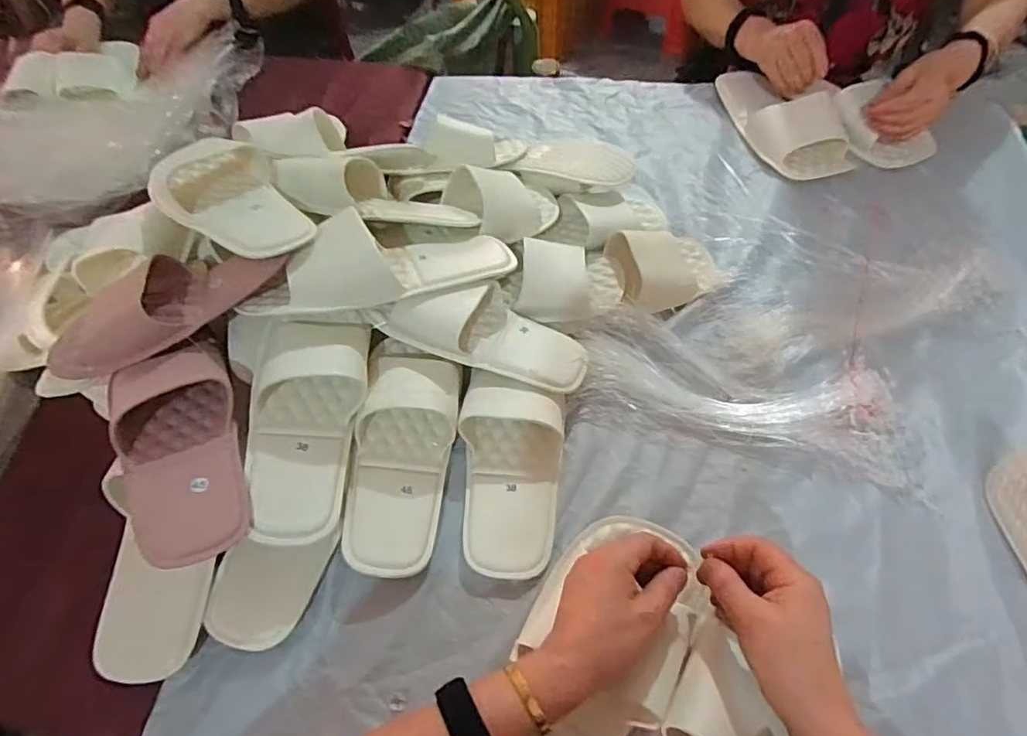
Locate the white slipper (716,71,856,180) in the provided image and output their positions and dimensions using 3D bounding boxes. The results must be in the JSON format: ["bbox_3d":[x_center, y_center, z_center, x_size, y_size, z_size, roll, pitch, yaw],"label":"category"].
[{"bbox_3d":[0.391,-0.378,0.825,0.120,0.067,0.248,-8,56,-3],"label":"white slipper"}]

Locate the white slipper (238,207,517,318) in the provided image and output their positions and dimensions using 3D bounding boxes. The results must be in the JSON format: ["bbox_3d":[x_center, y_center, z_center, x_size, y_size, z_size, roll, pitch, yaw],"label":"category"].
[{"bbox_3d":[-0.125,-0.105,0.552,0.260,0.061,0.091,-11,53,-23],"label":"white slipper"}]

